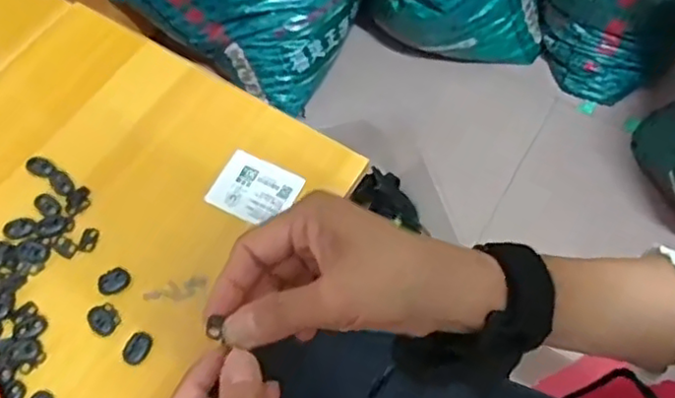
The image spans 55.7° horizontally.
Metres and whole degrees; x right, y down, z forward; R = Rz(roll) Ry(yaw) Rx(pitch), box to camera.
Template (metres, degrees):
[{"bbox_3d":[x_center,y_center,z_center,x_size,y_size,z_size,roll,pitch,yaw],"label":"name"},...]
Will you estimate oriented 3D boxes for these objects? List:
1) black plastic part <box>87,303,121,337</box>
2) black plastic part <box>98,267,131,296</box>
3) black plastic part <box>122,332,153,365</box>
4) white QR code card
[{"bbox_3d":[-0.155,0.079,0.422,0.018,0.004,0.021,-37,69,-19],"label":"black plastic part"},{"bbox_3d":[-0.153,0.055,0.435,0.021,0.004,0.016,-34,68,-18],"label":"black plastic part"},{"bbox_3d":[-0.130,0.097,0.416,0.014,0.006,0.021,26,64,12],"label":"black plastic part"},{"bbox_3d":[-0.061,-0.008,0.473,0.057,0.004,0.050,24,64,11],"label":"white QR code card"}]

